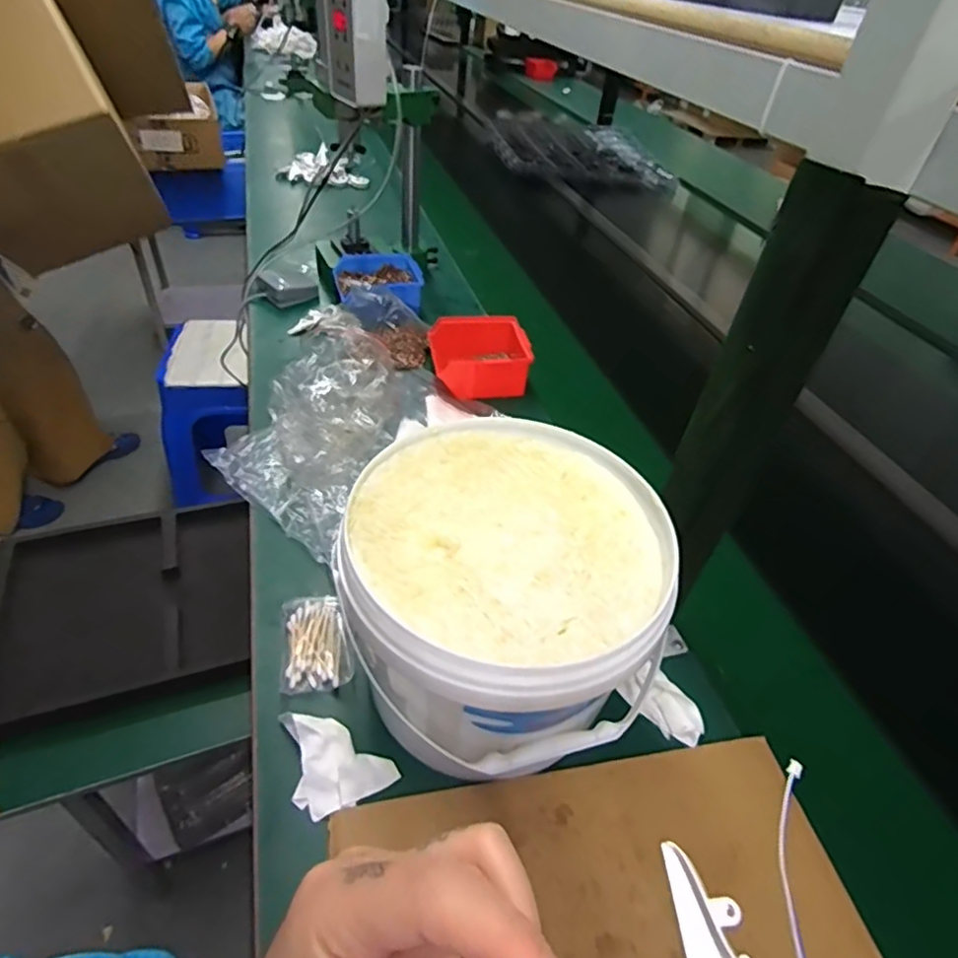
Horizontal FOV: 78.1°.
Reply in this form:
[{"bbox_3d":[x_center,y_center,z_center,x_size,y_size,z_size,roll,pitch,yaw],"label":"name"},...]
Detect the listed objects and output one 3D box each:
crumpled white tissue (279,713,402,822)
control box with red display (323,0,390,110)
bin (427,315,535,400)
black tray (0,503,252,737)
[{"bbox_3d":[-0.115,0.214,0.444,0.091,0.018,0.062,29,47,23],"label":"crumpled white tissue"},{"bbox_3d":[-0.161,-0.583,0.772,0.059,0.147,0.101,-18,48,-24],"label":"control box with red display"},{"bbox_3d":[-0.001,-0.177,0.849,0.135,0.057,0.134,0,43,-7],"label":"bin"},{"bbox_3d":[-0.483,0.159,0.797,0.325,0.028,0.301,-10,45,-17],"label":"black tray"}]

